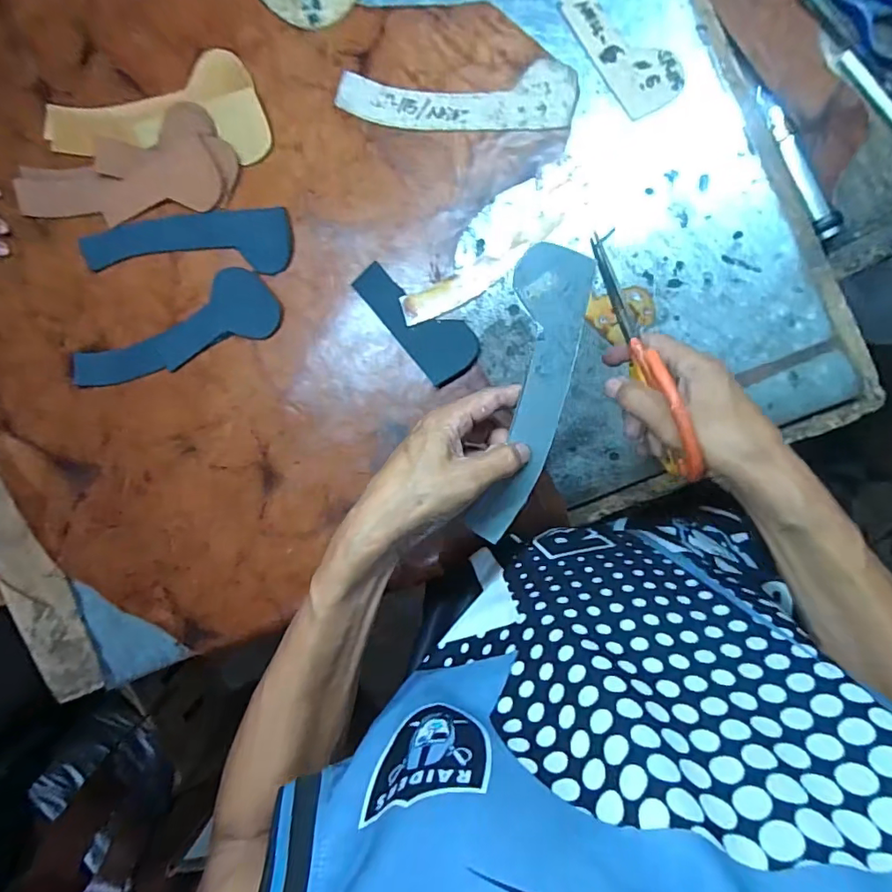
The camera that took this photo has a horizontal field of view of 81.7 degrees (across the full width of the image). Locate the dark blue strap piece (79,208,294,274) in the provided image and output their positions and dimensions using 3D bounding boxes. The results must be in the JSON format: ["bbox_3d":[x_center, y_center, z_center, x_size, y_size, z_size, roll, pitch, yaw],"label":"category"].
[{"bbox_3d":[-0.245,-0.191,0.489,0.202,0.006,0.055,0,95,6],"label":"dark blue strap piece"}]

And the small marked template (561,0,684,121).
[{"bbox_3d":[0.150,-0.342,0.441,0.052,0.004,0.123,-34,89,9],"label":"small marked template"}]

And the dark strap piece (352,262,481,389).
[{"bbox_3d":[-0.024,-0.119,0.475,0.058,0.004,0.127,-39,92,7],"label":"dark strap piece"}]

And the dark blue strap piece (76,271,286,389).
[{"bbox_3d":[-0.261,-0.111,0.495,0.206,0.007,0.066,-19,93,3],"label":"dark blue strap piece"}]

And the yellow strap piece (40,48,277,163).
[{"bbox_3d":[-0.271,-0.316,0.476,0.223,0.005,0.093,5,96,4],"label":"yellow strap piece"}]

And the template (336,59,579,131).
[{"bbox_3d":[0.009,-0.306,0.457,0.207,0.004,0.054,0,96,4],"label":"template"}]

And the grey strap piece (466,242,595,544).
[{"bbox_3d":[0.057,-0.031,0.352,0.048,0.006,0.198,9,101,-5],"label":"grey strap piece"}]

